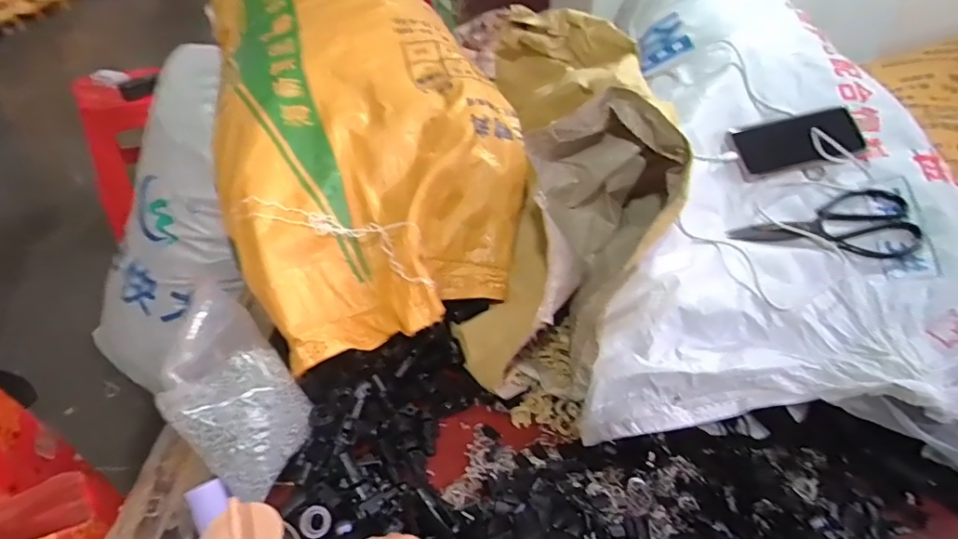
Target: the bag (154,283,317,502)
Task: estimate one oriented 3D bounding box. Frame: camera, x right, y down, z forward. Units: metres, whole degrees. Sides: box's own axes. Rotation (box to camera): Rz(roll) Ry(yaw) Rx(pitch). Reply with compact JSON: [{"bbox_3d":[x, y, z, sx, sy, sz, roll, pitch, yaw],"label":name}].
[{"bbox_3d":[-0.249,0.124,0.557,0.176,0.103,0.122,33,48,30],"label":"bag"}]

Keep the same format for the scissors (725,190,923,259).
[{"bbox_3d":[0.404,-0.045,0.638,0.195,0.018,0.081,-8,58,10],"label":"scissors"}]

